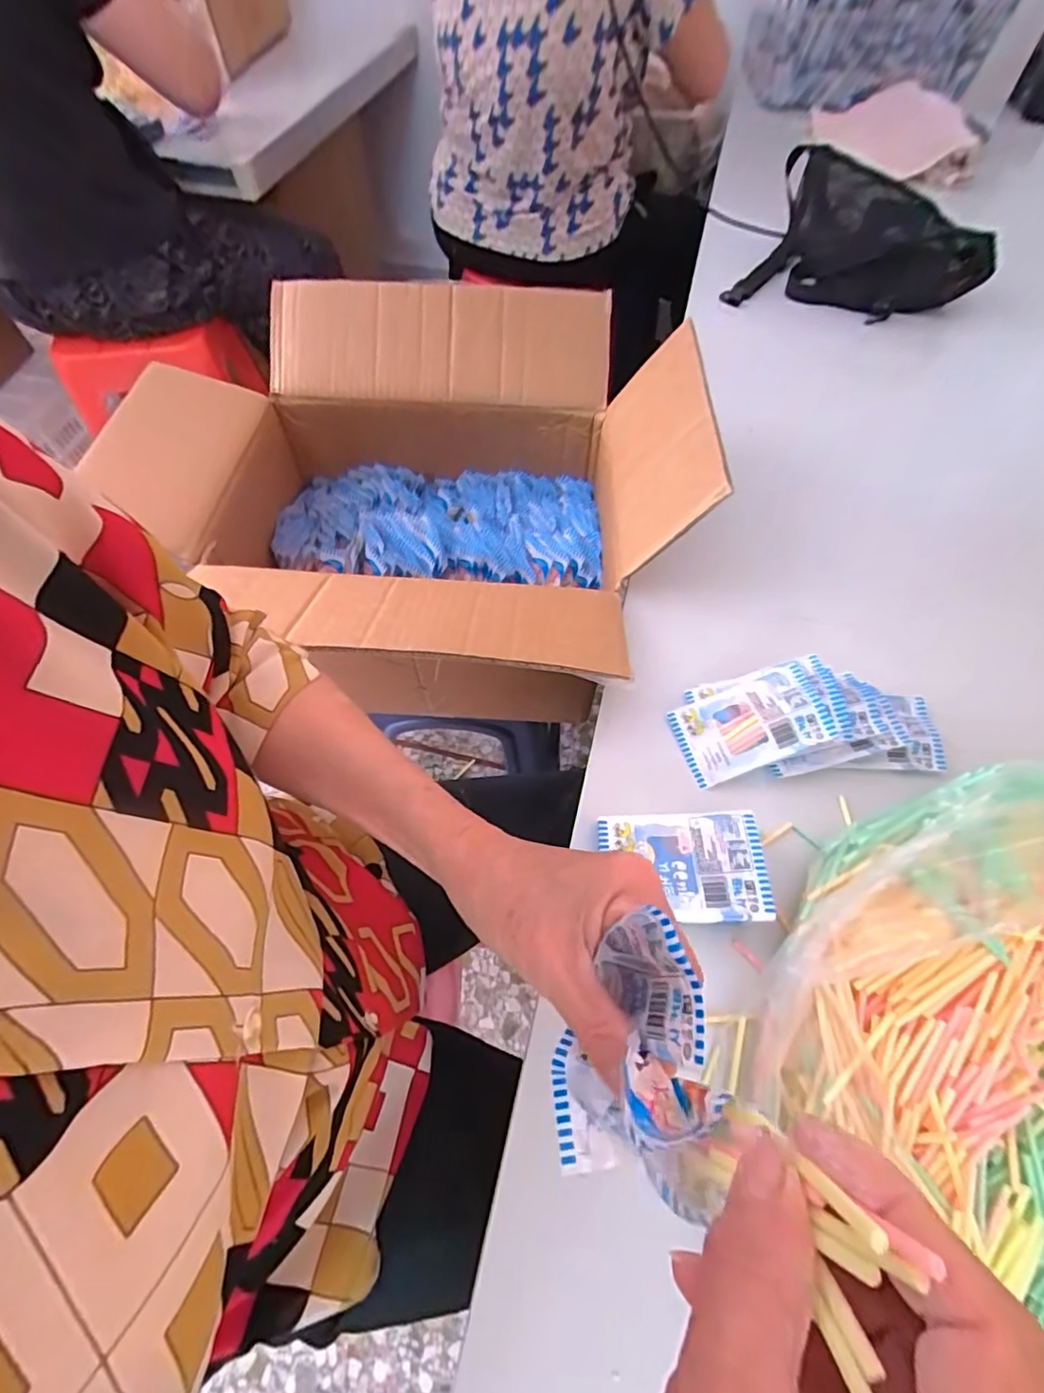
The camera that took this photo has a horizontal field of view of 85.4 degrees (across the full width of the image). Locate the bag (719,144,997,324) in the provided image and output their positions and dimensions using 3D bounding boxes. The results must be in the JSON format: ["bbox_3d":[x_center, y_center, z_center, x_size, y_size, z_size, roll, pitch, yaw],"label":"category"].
[{"bbox_3d":[0.431,-0.601,0.738,0.308,0.122,0.169,-1,60,-1],"label":"bag"}]

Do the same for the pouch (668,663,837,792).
[{"bbox_3d":[0.171,0.021,0.428,0.104,0.011,0.062,-26,61,13],"label":"pouch"}]

